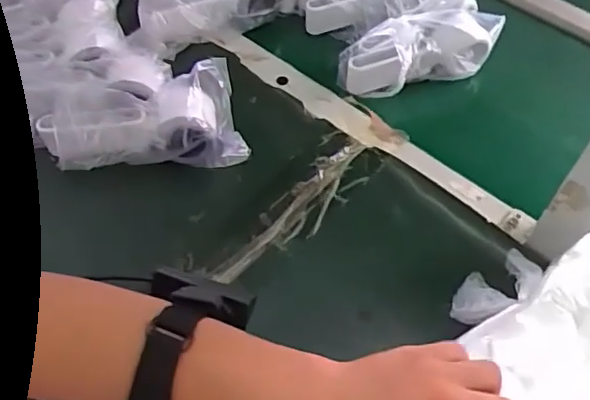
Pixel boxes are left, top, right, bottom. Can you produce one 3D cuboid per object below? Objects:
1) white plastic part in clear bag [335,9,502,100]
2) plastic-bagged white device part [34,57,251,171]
[{"bbox_3d":[0.143,-0.167,0.660,0.189,0.072,0.060,-21,58,-16],"label":"white plastic part in clear bag"},{"bbox_3d":[-0.148,-0.069,0.576,0.184,0.073,0.072,-9,55,-8],"label":"plastic-bagged white device part"}]

